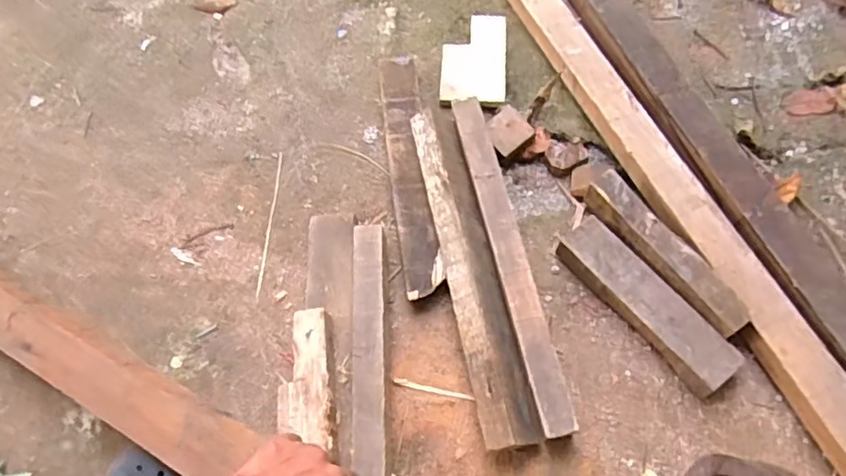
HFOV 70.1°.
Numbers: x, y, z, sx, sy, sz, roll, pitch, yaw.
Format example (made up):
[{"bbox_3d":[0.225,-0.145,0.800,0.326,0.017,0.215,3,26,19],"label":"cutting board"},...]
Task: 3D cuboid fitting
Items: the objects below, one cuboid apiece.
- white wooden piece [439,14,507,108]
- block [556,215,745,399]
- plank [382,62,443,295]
[{"bbox_3d":[0.082,-0.285,0.964,0.100,0.021,0.189,4,64,3],"label":"white wooden piece"},{"bbox_3d":[0.276,0.082,0.756,0.065,0.048,0.251,-37,69,-15],"label":"block"},{"bbox_3d":[-0.019,-0.103,0.836,0.052,0.019,0.386,-5,64,-4],"label":"plank"}]

